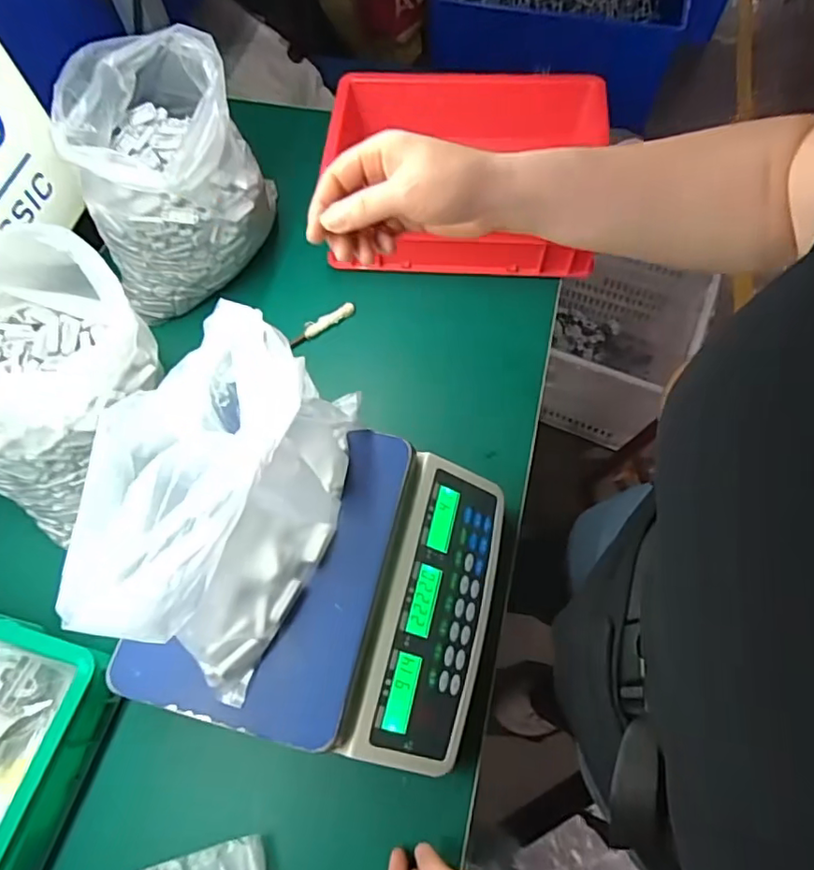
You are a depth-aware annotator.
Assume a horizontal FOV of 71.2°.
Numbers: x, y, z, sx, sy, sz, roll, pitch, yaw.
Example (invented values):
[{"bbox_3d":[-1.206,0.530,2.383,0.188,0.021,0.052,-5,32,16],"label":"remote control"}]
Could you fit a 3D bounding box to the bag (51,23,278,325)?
[{"bbox_3d":[-0.255,-0.286,0.630,0.168,0.205,0.196,-9,65,-1],"label":"bag"}]

